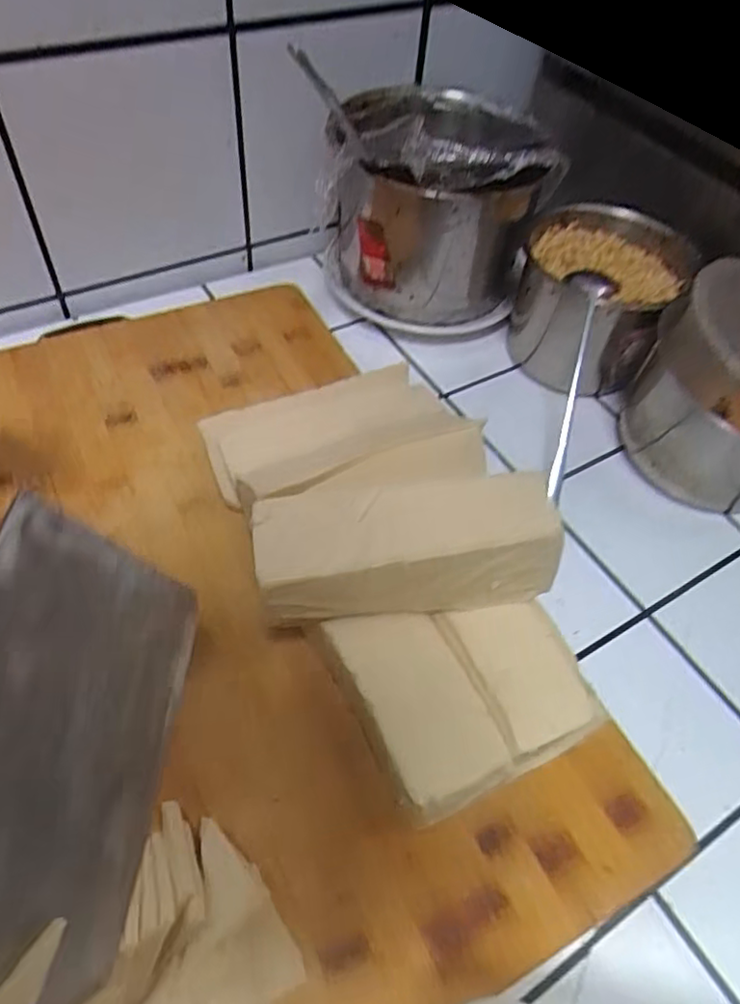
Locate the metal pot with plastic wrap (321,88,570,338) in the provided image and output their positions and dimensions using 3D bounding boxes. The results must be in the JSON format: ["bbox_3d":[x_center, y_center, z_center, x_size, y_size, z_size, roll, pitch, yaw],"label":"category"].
[{"bbox_3d":[0.046,-0.226,0.513,0.151,0.140,0.157,2,52,-3],"label":"metal pot with plastic wrap"}]

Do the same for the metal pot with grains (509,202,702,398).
[{"bbox_3d":[0.162,-0.147,0.490,0.103,0.092,0.111,2,52,-3],"label":"metal pot with grains"}]

